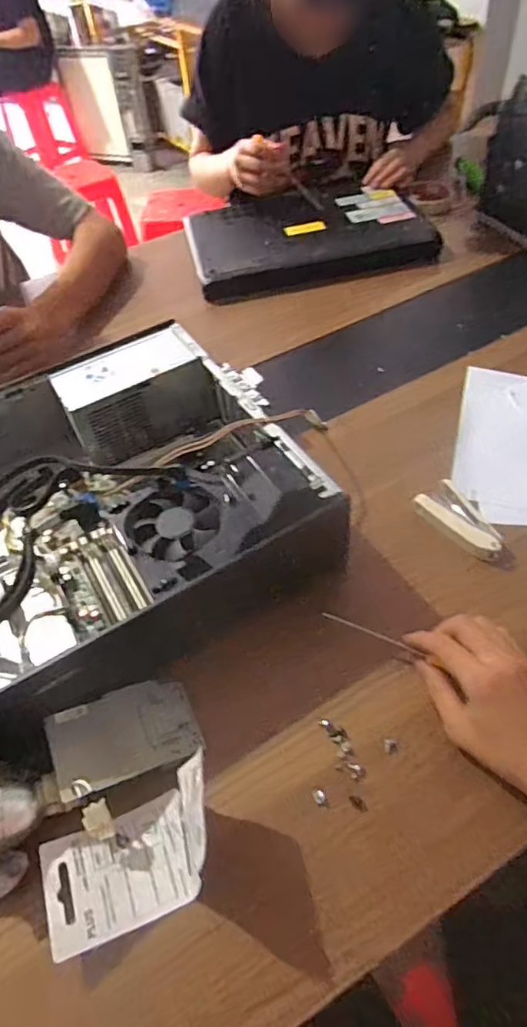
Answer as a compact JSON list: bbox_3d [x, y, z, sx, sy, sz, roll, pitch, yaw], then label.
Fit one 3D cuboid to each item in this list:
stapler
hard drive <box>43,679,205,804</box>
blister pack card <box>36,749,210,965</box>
[{"bbox_3d":[0.190,0.008,0.524,0.041,0.024,0.088,-29,54,-16],"label":"stapler"},{"bbox_3d":[-0.104,0.166,0.417,0.106,0.006,0.064,-11,56,-27],"label":"hard drive"},{"bbox_3d":[-0.090,0.237,0.385,0.119,0.022,0.084,-22,52,-11],"label":"blister pack card"}]

